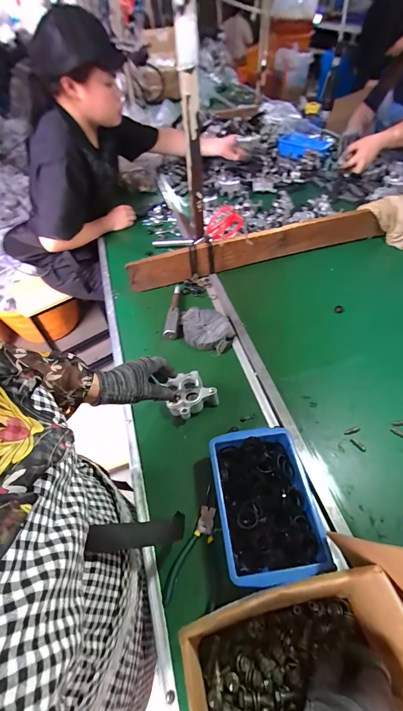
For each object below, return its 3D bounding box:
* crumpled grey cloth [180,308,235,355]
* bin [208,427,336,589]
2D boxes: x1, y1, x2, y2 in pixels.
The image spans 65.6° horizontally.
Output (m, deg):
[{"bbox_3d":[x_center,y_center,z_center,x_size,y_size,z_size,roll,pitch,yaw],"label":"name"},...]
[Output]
[{"bbox_3d":[0.013,-0.063,0.735,0.118,0.037,0.122,-5,51,2],"label":"crumpled grey cloth"},{"bbox_3d":[0.095,0.222,0.481,0.143,0.054,0.208,-9,51,-1],"label":"bin"}]

